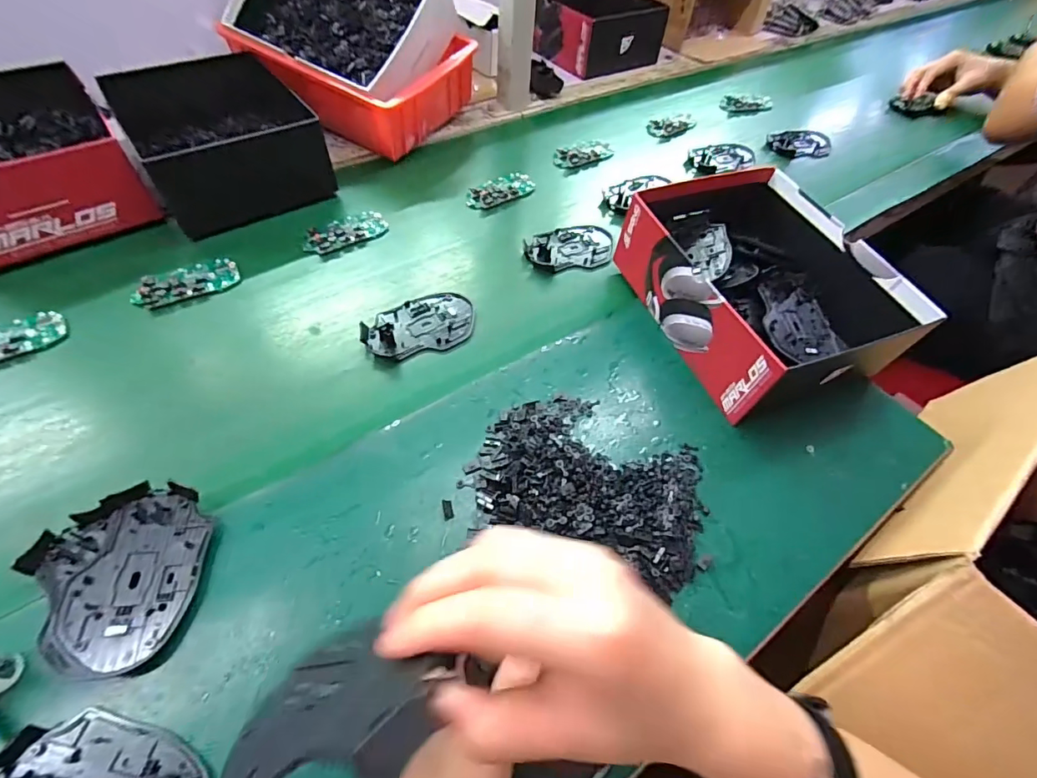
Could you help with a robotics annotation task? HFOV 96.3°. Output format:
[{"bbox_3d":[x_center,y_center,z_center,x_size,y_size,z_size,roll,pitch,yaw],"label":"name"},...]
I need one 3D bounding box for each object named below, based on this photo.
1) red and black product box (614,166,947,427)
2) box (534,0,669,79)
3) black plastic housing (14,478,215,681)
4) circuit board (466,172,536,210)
[{"bbox_3d":[0.236,-0.121,0.485,0.196,0.088,0.273,-17,59,-15],"label":"red and black product box"},{"bbox_3d":[0.124,-0.690,0.871,0.212,0.075,0.236,-31,64,-23],"label":"box"},{"bbox_3d":[-0.271,0.123,0.310,0.105,0.020,0.114,-1,56,-5],"label":"black plastic housing"},{"bbox_3d":[-0.023,-0.263,0.617,0.099,0.013,0.045,-31,64,-22],"label":"circuit board"}]

